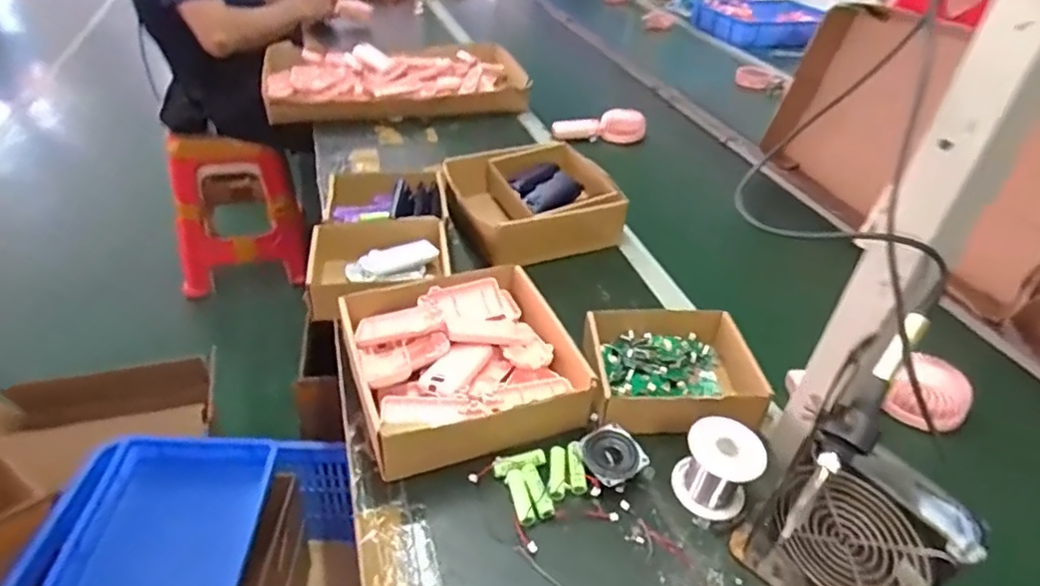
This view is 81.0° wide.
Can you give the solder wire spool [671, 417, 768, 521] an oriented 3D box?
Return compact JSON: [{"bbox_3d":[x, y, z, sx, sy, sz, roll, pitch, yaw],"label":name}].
[{"bbox_3d":[0.177,0.158,0.547,0.067,0.068,0.059,23,40,22],"label":"solder wire spool"}]

